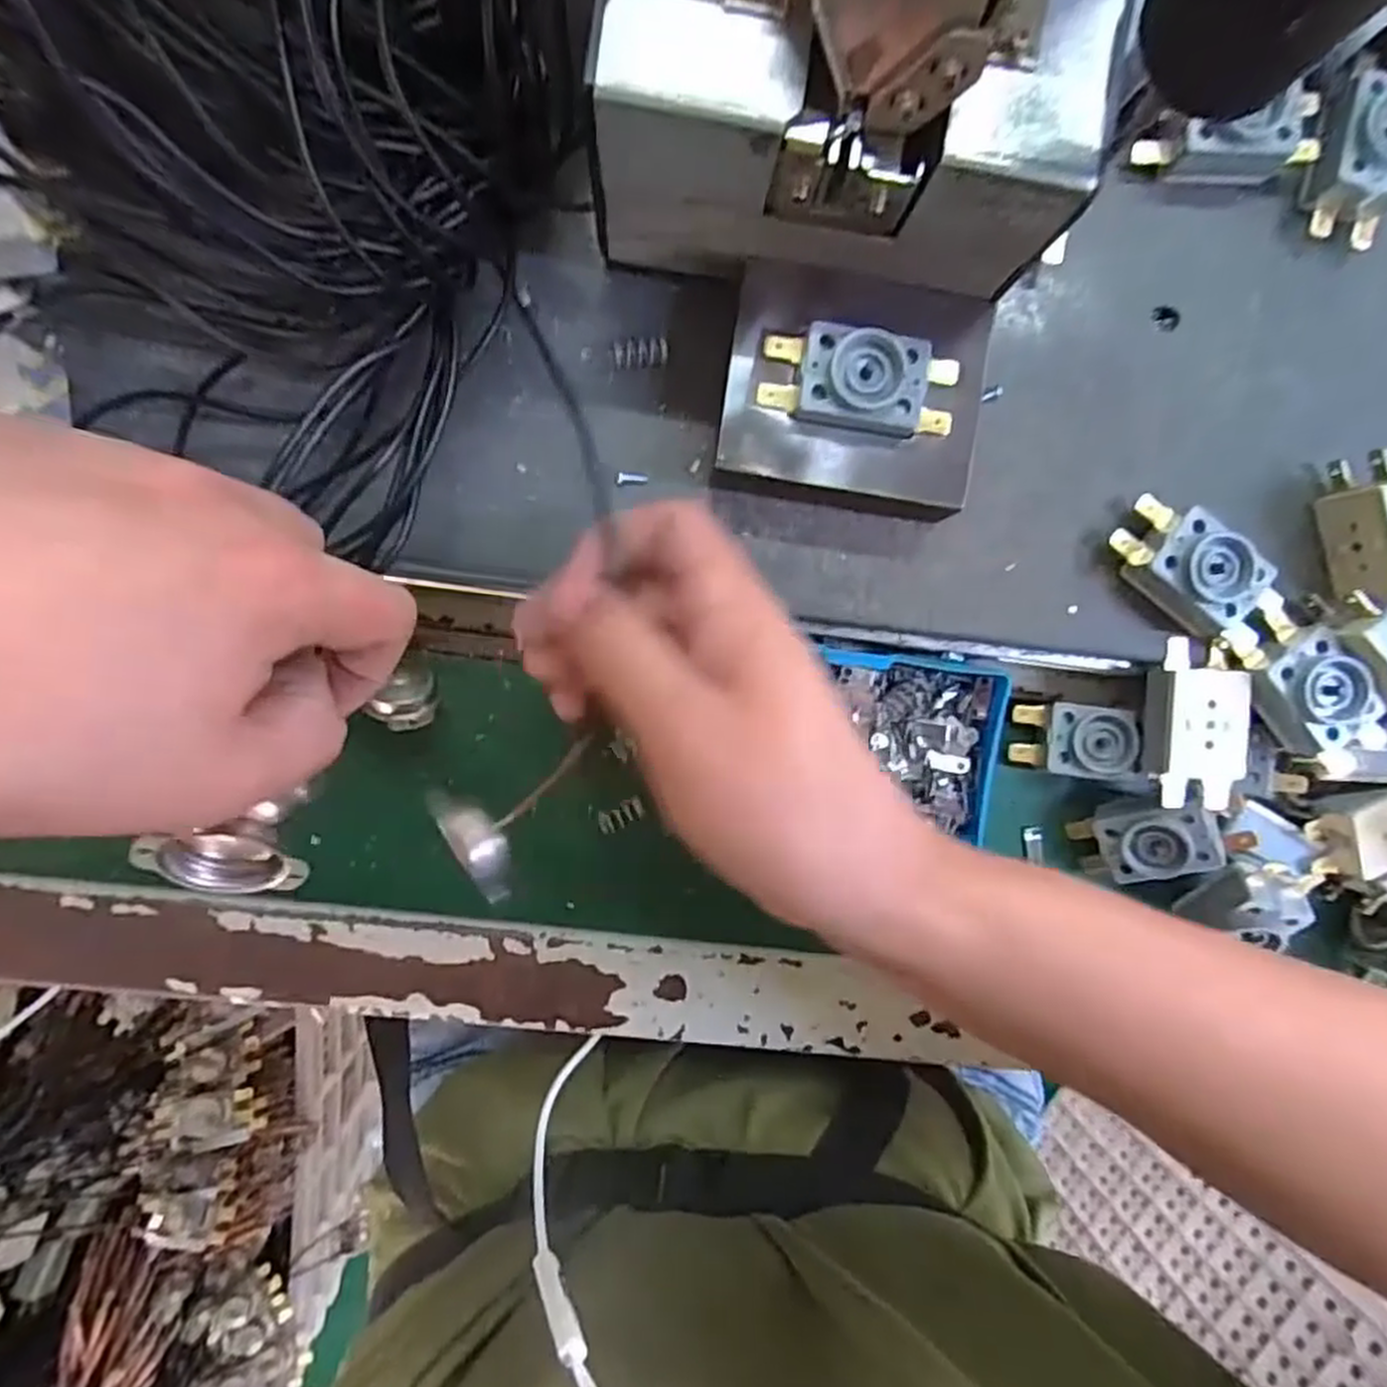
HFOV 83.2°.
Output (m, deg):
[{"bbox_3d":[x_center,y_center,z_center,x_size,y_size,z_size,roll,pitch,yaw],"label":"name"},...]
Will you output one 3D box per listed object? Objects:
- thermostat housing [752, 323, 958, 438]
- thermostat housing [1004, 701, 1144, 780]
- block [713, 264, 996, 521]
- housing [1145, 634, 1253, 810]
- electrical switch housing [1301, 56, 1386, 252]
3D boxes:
[{"bbox_3d":[0.051,-0.096,0.240,0.059,0.012,0.028,7,101,-2],"label":"thermostat housing"},{"bbox_3d":[0.146,0.017,0.300,0.039,0.025,0.026,3,94,-4],"label":"thermostat housing"},{"bbox_3d":[0.050,-0.096,0.254,0.080,0.025,0.069,8,93,-5],"label":"block"},{"bbox_3d":[0.178,0.011,0.276,0.028,0.017,0.058,-2,94,-4],"label":"housing"},{"bbox_3d":[0.227,-0.184,0.261,0.028,0.016,0.056,12,93,-5],"label":"electrical switch housing"}]

